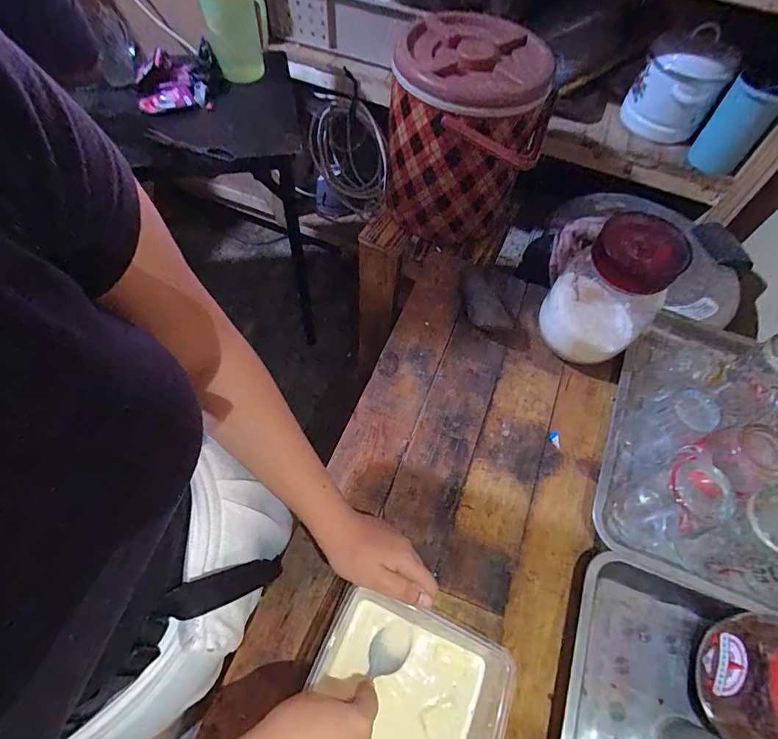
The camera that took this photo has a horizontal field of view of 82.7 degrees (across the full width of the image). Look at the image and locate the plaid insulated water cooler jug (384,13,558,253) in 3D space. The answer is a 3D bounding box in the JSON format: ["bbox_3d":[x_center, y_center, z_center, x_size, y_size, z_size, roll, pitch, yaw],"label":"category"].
[{"bbox_3d":[0.137,-0.438,0.855,0.258,0.328,0.232,14,62,4],"label":"plaid insulated water cooler jug"}]

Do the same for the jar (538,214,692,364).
[{"bbox_3d":[0.298,-0.102,0.597,0.125,0.182,0.116,1,62,-3],"label":"jar"}]

